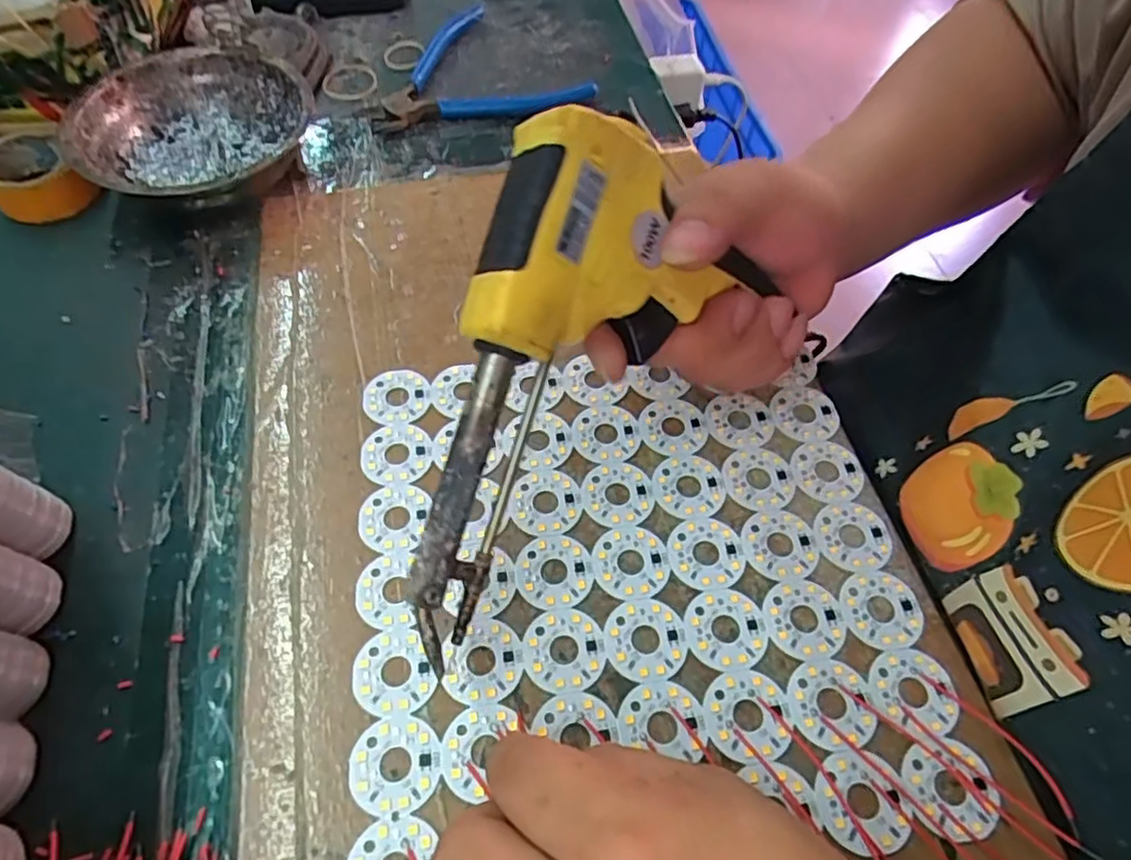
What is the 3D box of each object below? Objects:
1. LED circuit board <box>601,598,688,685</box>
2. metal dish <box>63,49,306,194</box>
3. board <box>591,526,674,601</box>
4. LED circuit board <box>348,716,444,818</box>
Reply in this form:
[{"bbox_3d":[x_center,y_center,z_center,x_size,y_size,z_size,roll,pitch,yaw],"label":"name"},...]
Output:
[{"bbox_3d":[0.030,0.077,0.251,0.030,0.004,0.030,-12,58,-8],"label":"LED circuit board"},{"bbox_3d":[-0.204,-0.161,0.381,0.120,0.042,0.121,0,57,0],"label":"metal dish"},{"bbox_3d":[0.026,0.051,0.268,0.030,0.004,0.030,-11,58,-7],"label":"board"},{"bbox_3d":[-0.057,0.113,0.228,0.030,0.004,0.030,-2,57,-2],"label":"LED circuit board"}]

